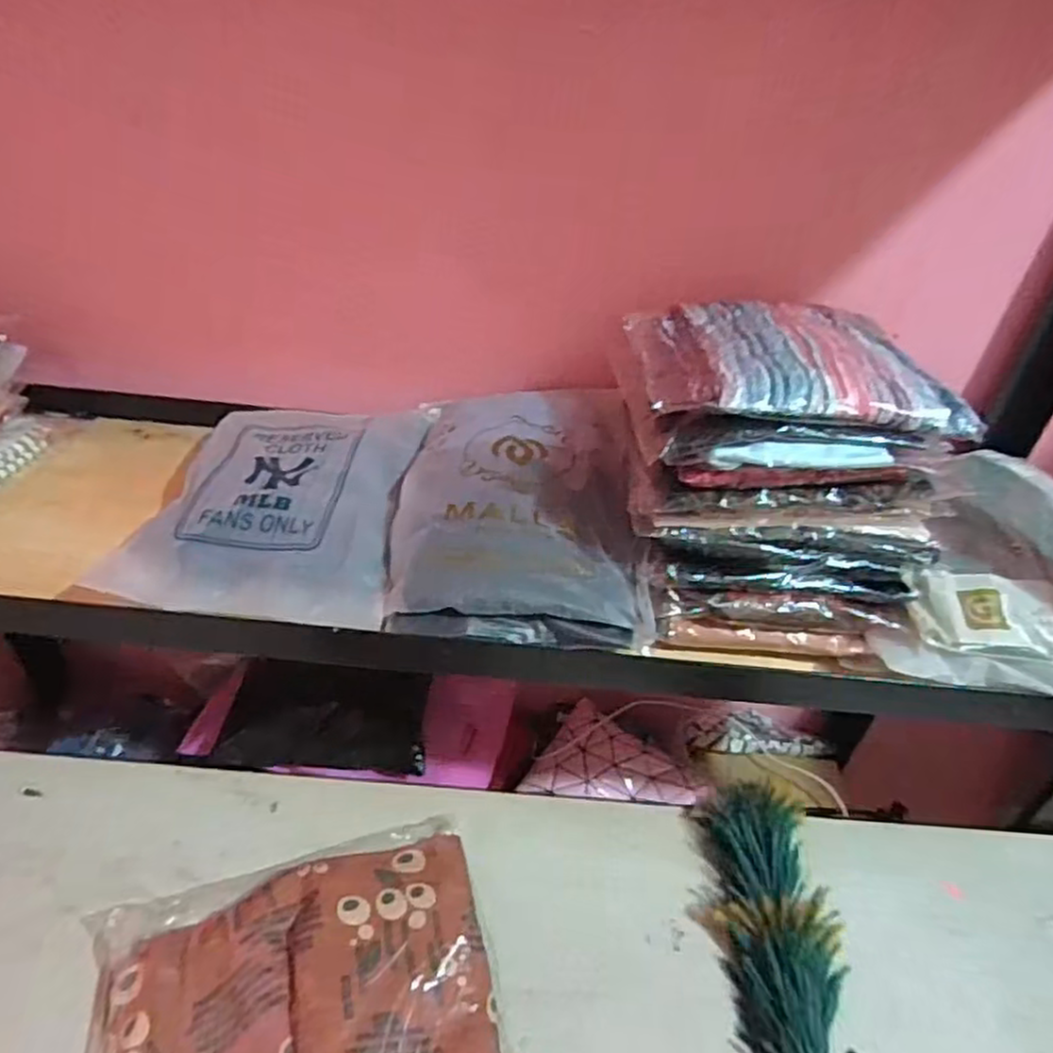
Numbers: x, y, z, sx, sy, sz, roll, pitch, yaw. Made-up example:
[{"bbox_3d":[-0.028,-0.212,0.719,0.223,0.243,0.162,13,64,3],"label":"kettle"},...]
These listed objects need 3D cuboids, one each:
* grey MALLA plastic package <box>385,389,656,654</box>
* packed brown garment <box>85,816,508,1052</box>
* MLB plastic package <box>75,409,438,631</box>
[{"bbox_3d":[-0.008,-0.038,0.819,0.264,0.098,0.369,3,38,-2],"label":"grey MALLA plastic package"},{"bbox_3d":[-0.178,0.396,0.572,0.308,0.034,0.266,-10,40,-18],"label":"packed brown garment"},{"bbox_3d":[-0.272,-0.038,0.811,0.286,0.054,0.340,7,38,2],"label":"MLB plastic package"}]

